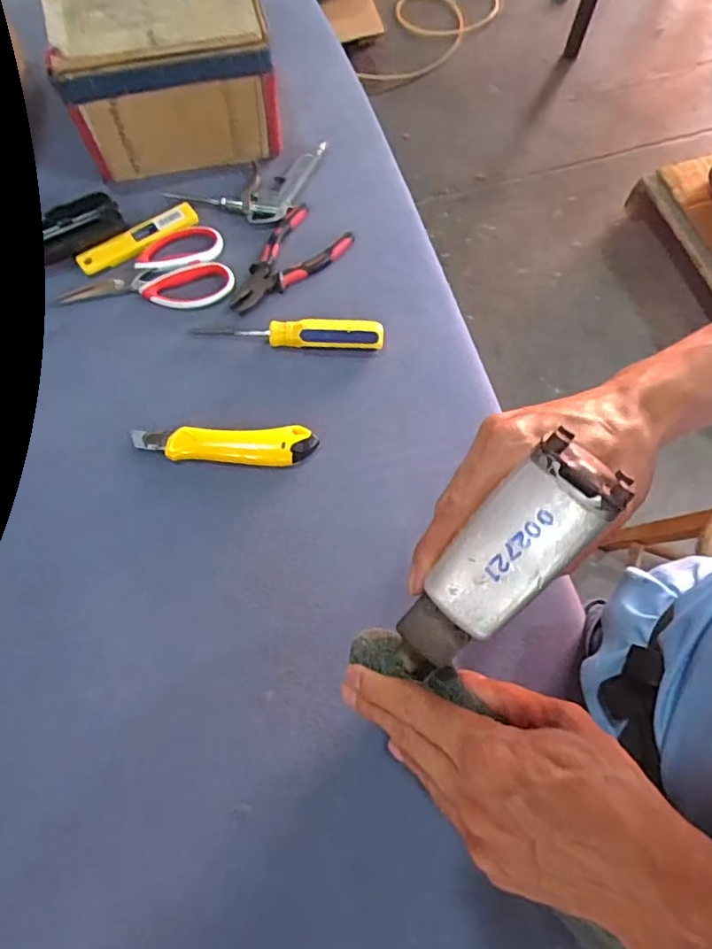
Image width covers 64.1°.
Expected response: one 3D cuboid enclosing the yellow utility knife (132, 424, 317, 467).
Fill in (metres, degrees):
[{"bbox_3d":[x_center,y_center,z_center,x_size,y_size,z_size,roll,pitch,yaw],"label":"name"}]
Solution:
[{"bbox_3d":[-0.122,-0.027,0.530,0.166,0.012,0.036,-1,70,-2],"label":"yellow utility knife"}]

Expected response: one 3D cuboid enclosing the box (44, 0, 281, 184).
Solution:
[{"bbox_3d":[-0.206,-0.467,0.624,0.211,0.128,0.209,-13,70,-6],"label":"box"}]

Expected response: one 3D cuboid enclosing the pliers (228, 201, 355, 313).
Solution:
[{"bbox_3d":[-0.076,-0.225,0.603,0.074,0.010,0.149,38,73,12],"label":"pliers"}]

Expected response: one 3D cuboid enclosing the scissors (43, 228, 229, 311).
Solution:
[{"bbox_3d":[-0.222,-0.207,0.594,0.175,0.006,0.093,-16,71,-8],"label":"scissors"}]

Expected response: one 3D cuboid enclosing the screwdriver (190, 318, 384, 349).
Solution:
[{"bbox_3d":[-0.067,-0.143,0.568,0.187,0.019,0.029,3,69,-1],"label":"screwdriver"}]

